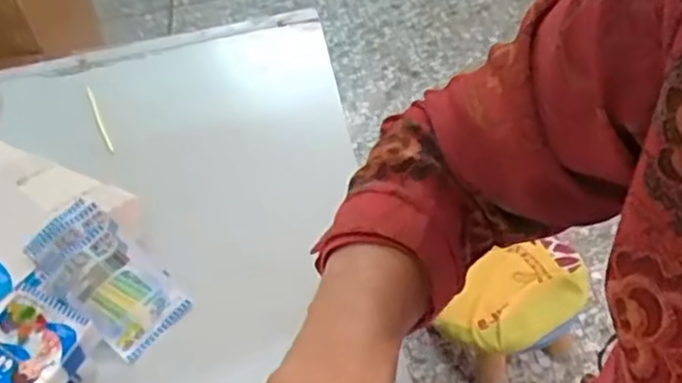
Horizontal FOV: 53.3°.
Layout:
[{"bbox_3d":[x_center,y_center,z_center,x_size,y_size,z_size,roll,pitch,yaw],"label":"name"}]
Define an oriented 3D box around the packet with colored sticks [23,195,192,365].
[{"bbox_3d":[-0.188,0.065,0.542,0.142,0.023,0.069,42,60,16],"label":"packet with colored sticks"}]

